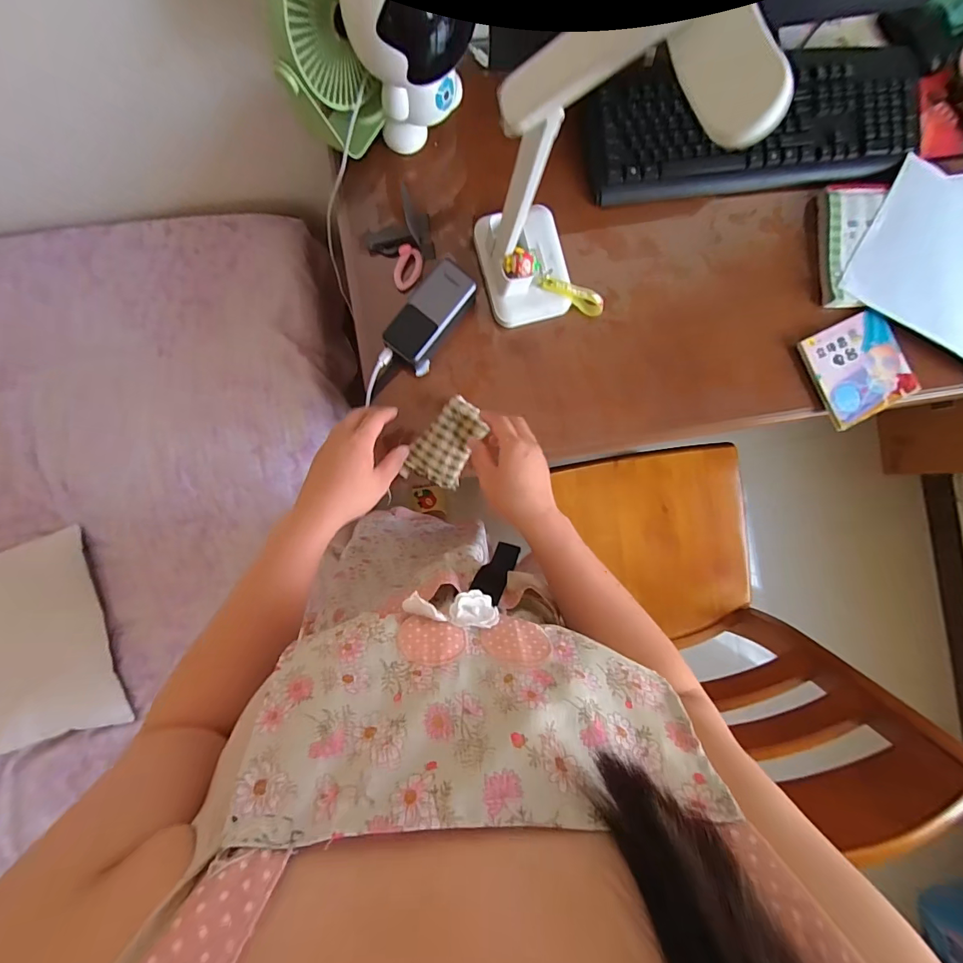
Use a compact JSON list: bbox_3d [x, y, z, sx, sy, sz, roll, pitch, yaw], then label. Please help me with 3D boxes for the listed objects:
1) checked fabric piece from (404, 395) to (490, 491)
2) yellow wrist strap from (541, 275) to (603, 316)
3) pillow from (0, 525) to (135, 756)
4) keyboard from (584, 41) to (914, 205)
[{"bbox_3d":[-0.039,-0.048,0.557,0.070,0.018,0.108,35,91,-6],"label":"checked fabric piece"},{"bbox_3d":[0.116,-0.241,0.561,0.088,0.035,0.023,22,92,-6],"label":"yellow wrist strap"},{"bbox_3d":[-0.865,0.306,0.783,0.351,0.081,0.370,-13,90,-3],"label":"pillow"},{"bbox_3d":[0.364,-0.478,0.577,0.458,0.018,0.161,-9,89,-3],"label":"keyboard"}]

